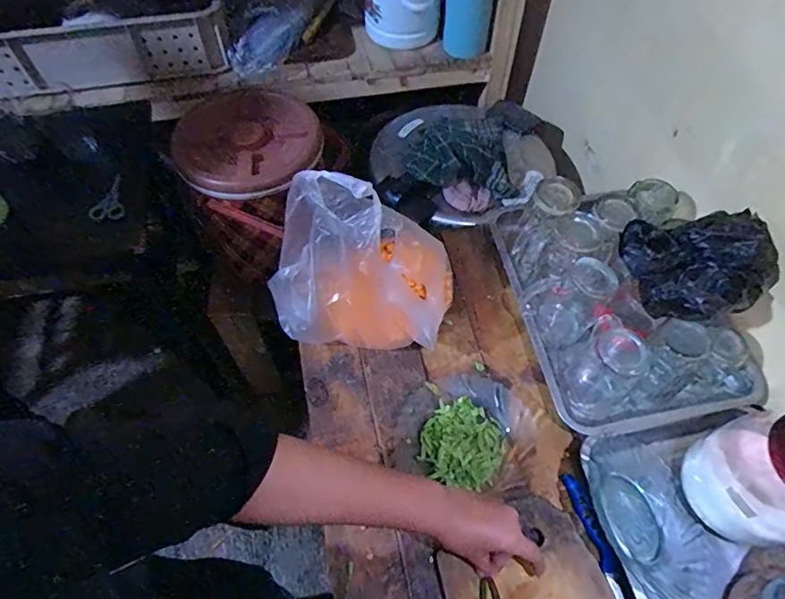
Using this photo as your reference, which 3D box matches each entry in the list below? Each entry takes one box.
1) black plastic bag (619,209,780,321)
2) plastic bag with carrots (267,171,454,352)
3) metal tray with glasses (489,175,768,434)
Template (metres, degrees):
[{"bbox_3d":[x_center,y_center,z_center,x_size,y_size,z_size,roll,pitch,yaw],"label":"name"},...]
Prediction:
[{"bbox_3d":[0.389,-0.044,0.618,0.197,0.057,0.127,-1,60,-2],"label":"black plastic bag"},{"bbox_3d":[-0.040,-0.047,0.644,0.241,0.204,0.132,3,60,0],"label":"plastic bag with carrots"},{"bbox_3d":[0.323,-0.014,0.711,0.267,0.130,0.366,-10,61,-7],"label":"metal tray with glasses"}]

